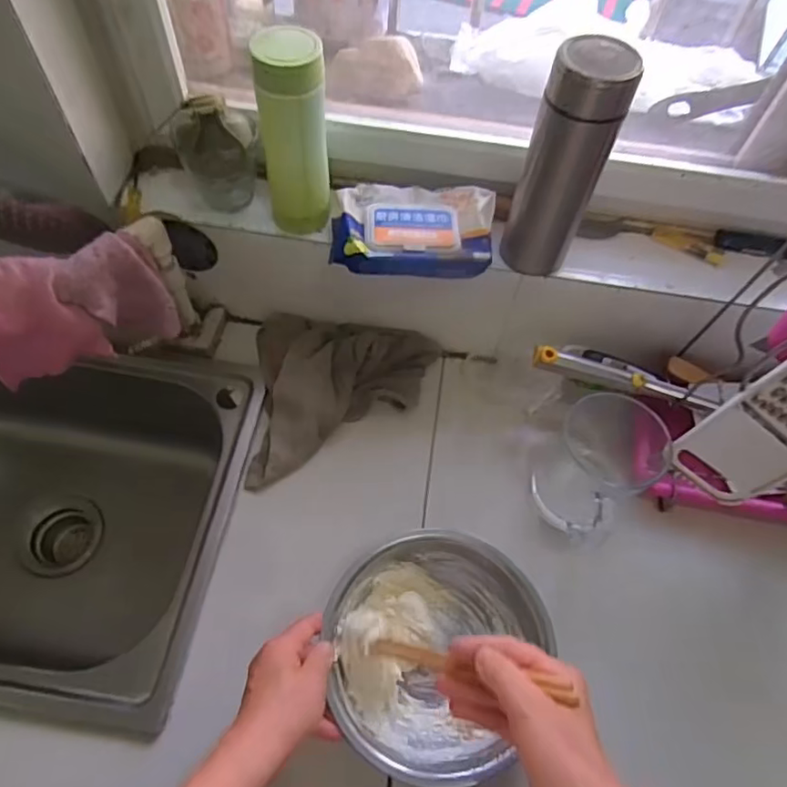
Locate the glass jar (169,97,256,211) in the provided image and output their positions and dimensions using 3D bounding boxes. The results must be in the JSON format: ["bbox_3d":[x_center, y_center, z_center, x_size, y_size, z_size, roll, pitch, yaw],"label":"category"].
[{"bbox_3d":[-0.182,-0.249,0.599,0.074,0.124,0.082,-16,62,-12],"label":"glass jar"}]

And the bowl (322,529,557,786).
[{"bbox_3d":[0.034,0.237,0.538,0.181,0.079,0.199,2,60,-3],"label":"bowl"}]

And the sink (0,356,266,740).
[{"bbox_3d":[-0.449,0.157,0.720,0.556,0.272,0.399,8,60,1],"label":"sink"}]

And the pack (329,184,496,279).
[{"bbox_3d":[0.021,-0.174,0.606,0.166,0.033,0.105,-2,60,-5],"label":"pack"}]

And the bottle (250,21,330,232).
[{"bbox_3d":[-0.095,-0.246,0.559,0.061,0.185,0.064,-3,60,-5],"label":"bottle"}]

